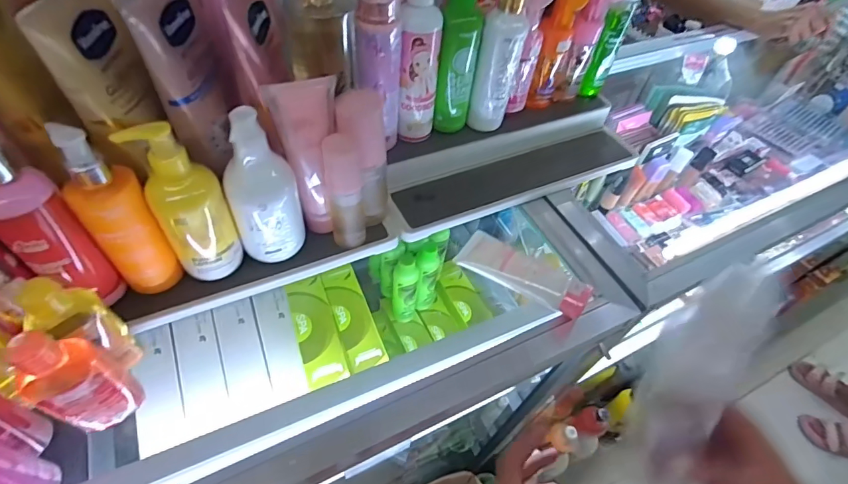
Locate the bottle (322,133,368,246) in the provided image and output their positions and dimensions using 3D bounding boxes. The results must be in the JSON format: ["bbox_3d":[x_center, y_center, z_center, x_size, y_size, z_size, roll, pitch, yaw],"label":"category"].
[{"bbox_3d":[-0.077,-0.046,0.416,0.033,0.122,0.035,-6,53,-10],"label":"bottle"}]

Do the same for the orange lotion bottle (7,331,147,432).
[{"bbox_3d":[-0.250,0.105,0.307,0.028,0.117,0.045,21,54,10],"label":"orange lotion bottle"}]

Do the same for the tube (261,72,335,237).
[{"bbox_3d":[-0.104,-0.073,0.400,0.053,0.158,0.031,-12,55,-14],"label":"tube"}]

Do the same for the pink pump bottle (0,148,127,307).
[{"bbox_3d":[-0.292,-0.013,0.322,0.038,0.172,0.046,40,59,23],"label":"pink pump bottle"}]

